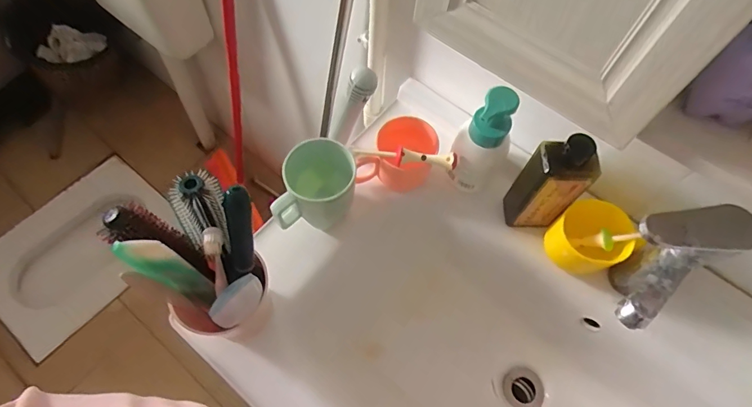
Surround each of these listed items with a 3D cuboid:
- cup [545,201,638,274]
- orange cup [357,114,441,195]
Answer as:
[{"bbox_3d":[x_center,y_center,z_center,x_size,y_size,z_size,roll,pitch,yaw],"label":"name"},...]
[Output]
[{"bbox_3d":[0.255,0.041,0.525,0.085,0.057,0.081,2,63,-3],"label":"cup"},{"bbox_3d":[0.029,-0.059,0.578,0.084,0.075,0.103,30,65,11],"label":"orange cup"}]

